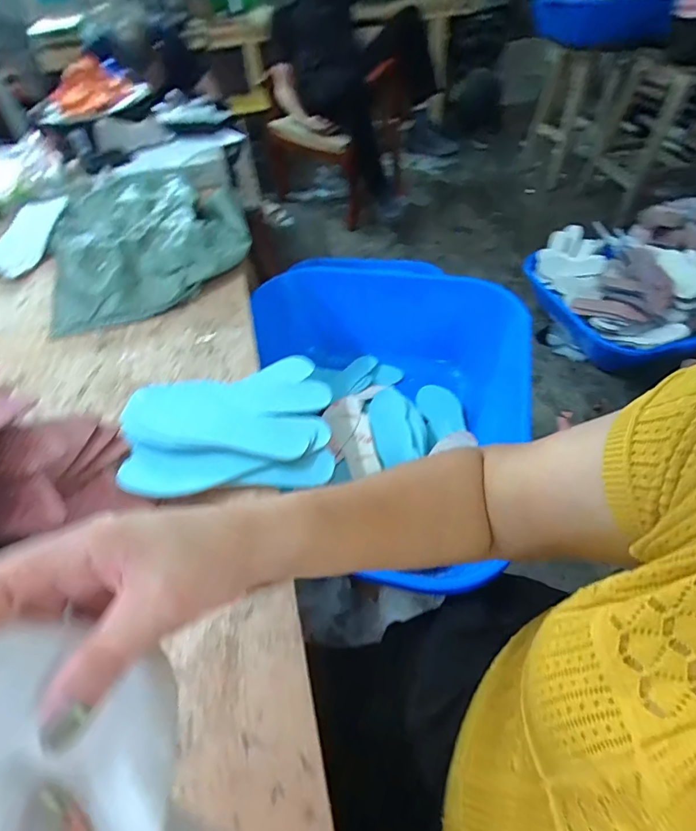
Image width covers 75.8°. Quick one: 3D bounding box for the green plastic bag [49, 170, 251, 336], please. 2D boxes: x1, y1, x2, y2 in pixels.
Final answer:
[{"bbox_3d":[-0.386,-0.324,0.801,0.341,0.066,0.444,-28,52,-19],"label":"green plastic bag"}]

